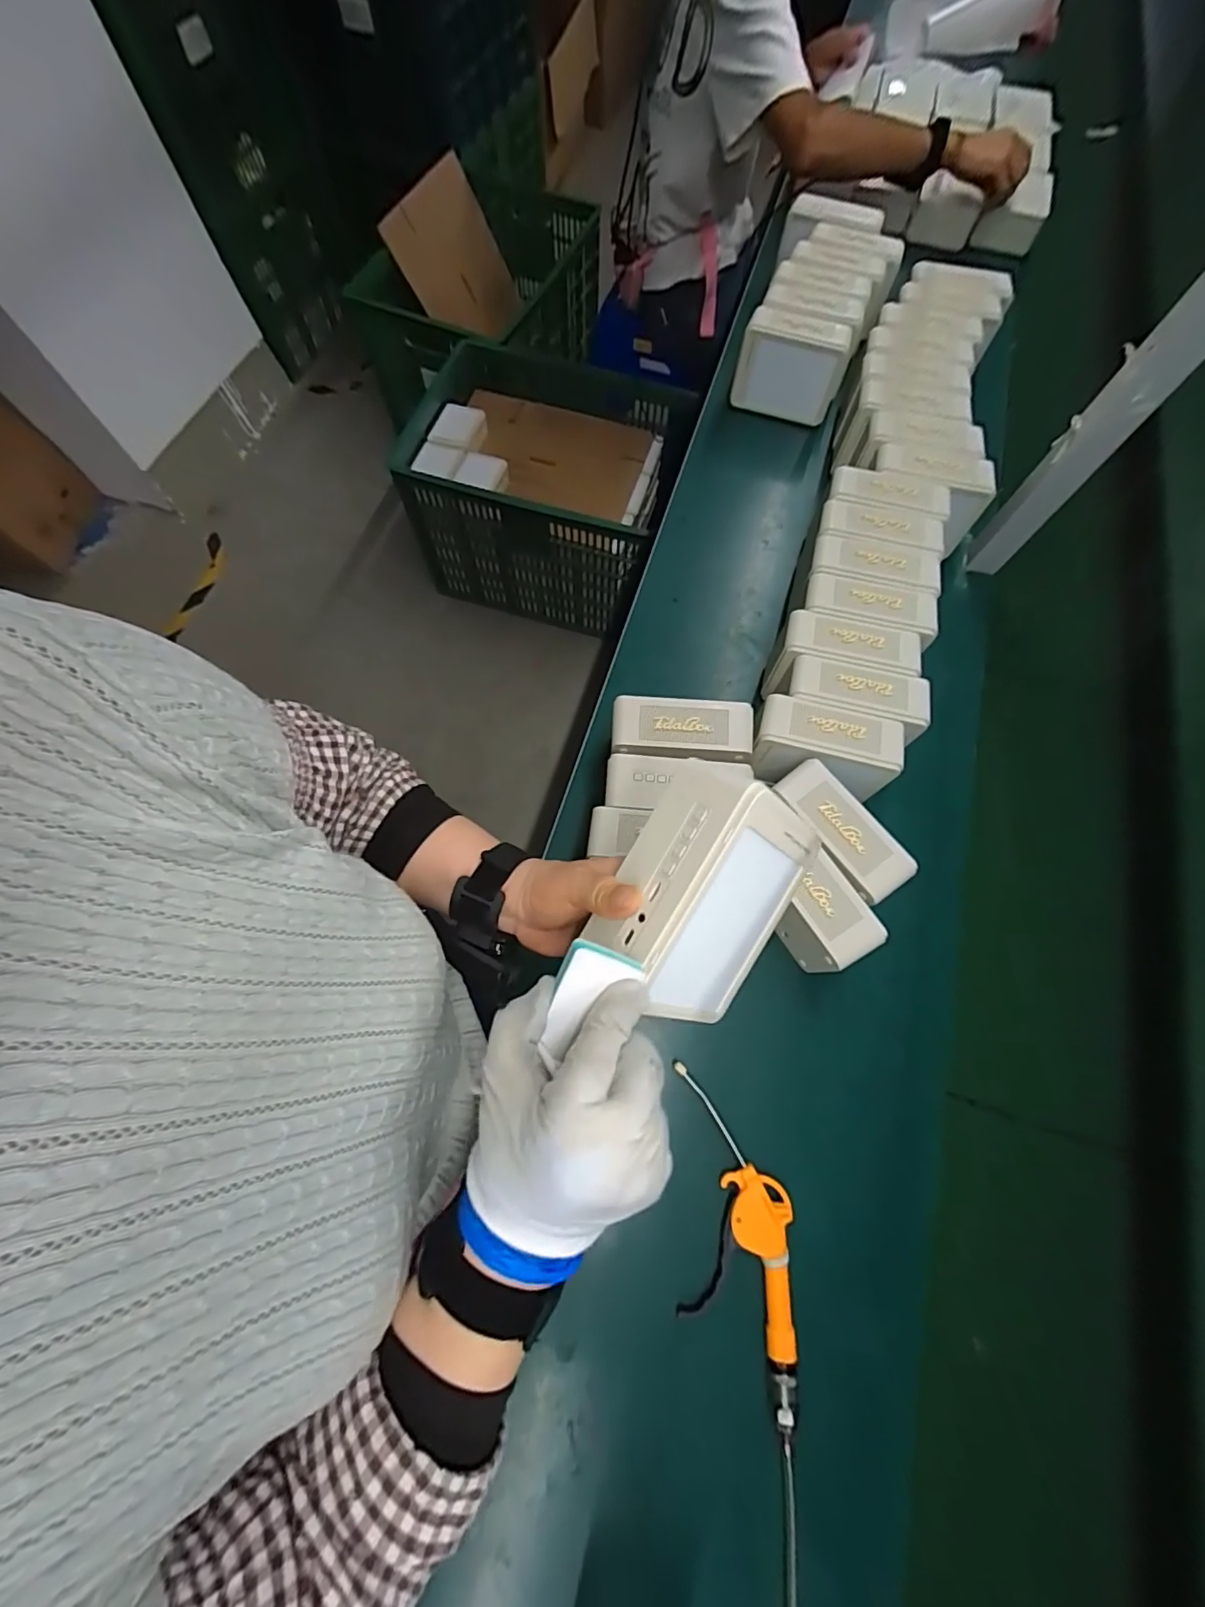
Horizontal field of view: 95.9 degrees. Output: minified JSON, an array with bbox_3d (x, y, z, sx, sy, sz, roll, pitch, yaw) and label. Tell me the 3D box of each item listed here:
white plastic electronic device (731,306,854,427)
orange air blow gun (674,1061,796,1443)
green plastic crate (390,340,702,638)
[{"bbox_3d":[0.263,-0.612,0.776,0.141,0.124,0.042,17,71,4],"label":"white plastic electronic device"},{"bbox_3d":[0.113,0.366,0.467,0.093,0.022,0.245,4,71,0],"label":"orange air blow gun"},{"bbox_3d":[-0.163,-0.841,1.500,0.668,0.418,0.507,18,71,5],"label":"green plastic crate"}]

